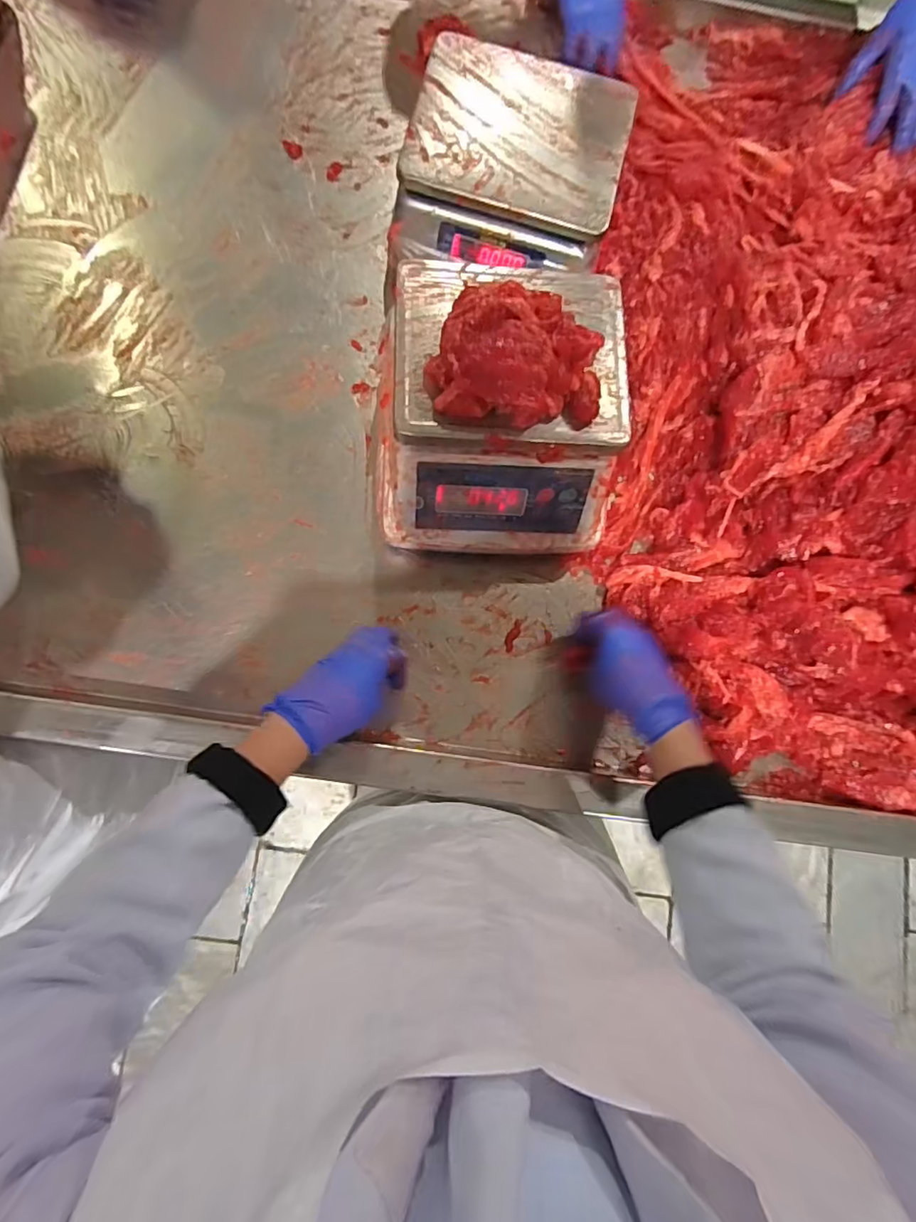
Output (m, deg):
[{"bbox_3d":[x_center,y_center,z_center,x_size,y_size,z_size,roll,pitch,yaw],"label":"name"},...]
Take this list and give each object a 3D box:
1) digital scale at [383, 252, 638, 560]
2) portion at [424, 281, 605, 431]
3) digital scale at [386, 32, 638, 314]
[{"bbox_3d":[0.040,-0.188,0.538,0.233,0.138,0.243,1,82,-3],"label":"digital scale"},{"bbox_3d":[0.051,-0.211,0.454,0.144,0.046,0.099,5,81,-3],"label":"portion"},{"bbox_3d":[0.058,-0.480,0.607,0.227,0.091,0.224,15,81,-1],"label":"digital scale"}]

